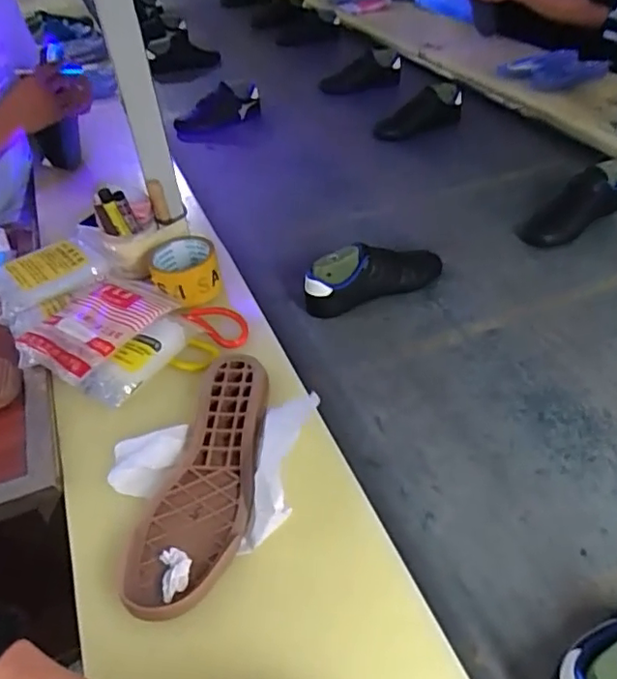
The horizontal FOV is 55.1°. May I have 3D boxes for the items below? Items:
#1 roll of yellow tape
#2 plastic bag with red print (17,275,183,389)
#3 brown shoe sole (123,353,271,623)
[{"bbox_3d":[-0.168,-0.093,0.810,0.090,0.052,0.098,-11,41,-7],"label":"roll of yellow tape"},{"bbox_3d":[-0.264,-0.018,0.738,0.128,0.047,0.169,16,45,25],"label":"plastic bag with red print"},{"bbox_3d":[-0.095,0.127,0.575,0.094,0.028,0.286,7,42,13],"label":"brown shoe sole"}]

